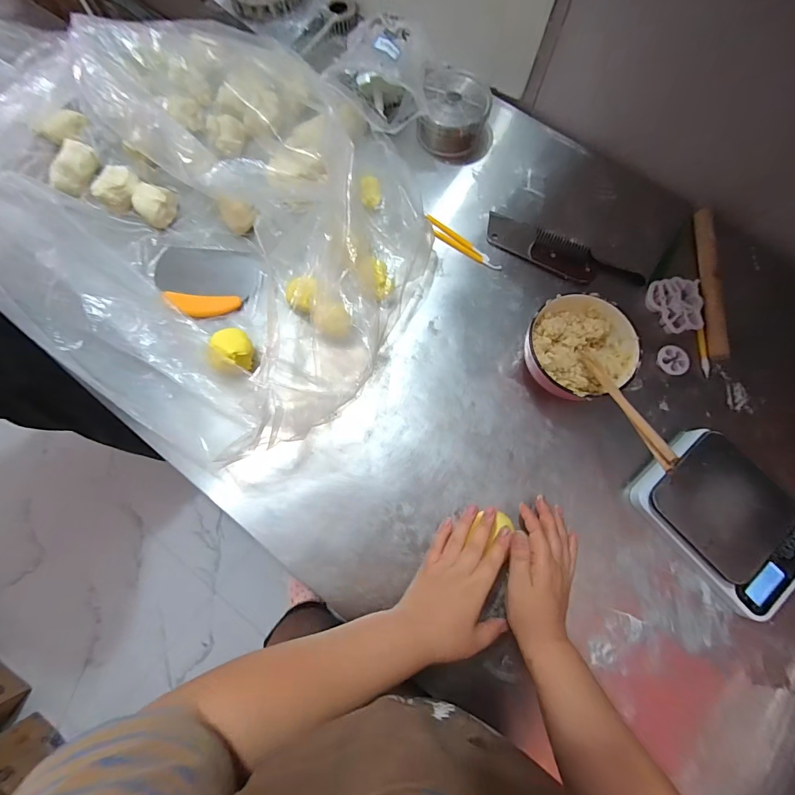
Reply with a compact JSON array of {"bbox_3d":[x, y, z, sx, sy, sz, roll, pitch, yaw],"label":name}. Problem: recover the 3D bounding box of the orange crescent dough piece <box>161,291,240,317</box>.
[{"bbox_3d":[-0.280,-0.131,0.533,0.103,0.019,0.038,1,75,2],"label":"orange crescent dough piece"}]

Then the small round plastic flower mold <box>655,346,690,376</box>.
[{"bbox_3d":[0.391,-0.052,0.528,0.040,0.007,0.042,0,75,1],"label":"small round plastic flower mold"}]

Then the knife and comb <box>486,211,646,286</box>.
[{"bbox_3d":[0.248,-0.219,0.564,0.242,0.022,0.060,28,78,8],"label":"knife and comb"}]

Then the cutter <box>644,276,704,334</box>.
[{"bbox_3d":[0.409,-0.137,0.543,0.077,0.012,0.085,5,76,3],"label":"cutter"}]

